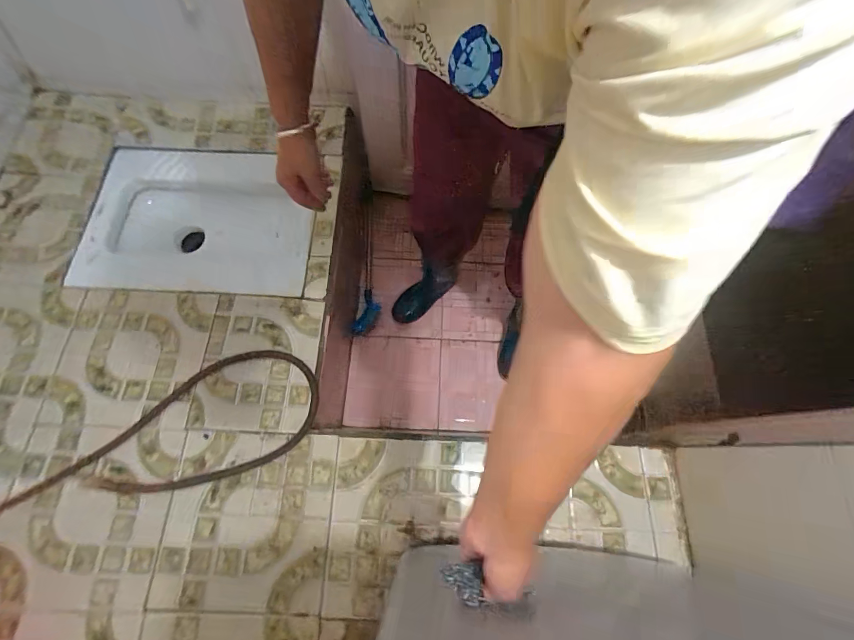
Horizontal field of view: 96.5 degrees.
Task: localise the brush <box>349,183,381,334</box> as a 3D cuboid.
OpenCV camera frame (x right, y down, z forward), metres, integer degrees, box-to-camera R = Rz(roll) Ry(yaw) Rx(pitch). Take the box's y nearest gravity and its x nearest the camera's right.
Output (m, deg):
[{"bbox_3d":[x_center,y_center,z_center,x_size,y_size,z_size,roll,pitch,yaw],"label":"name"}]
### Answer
[{"bbox_3d":[-0.165,-0.171,1.073,0.075,0.055,0.432,1,85,0],"label":"brush"}]

